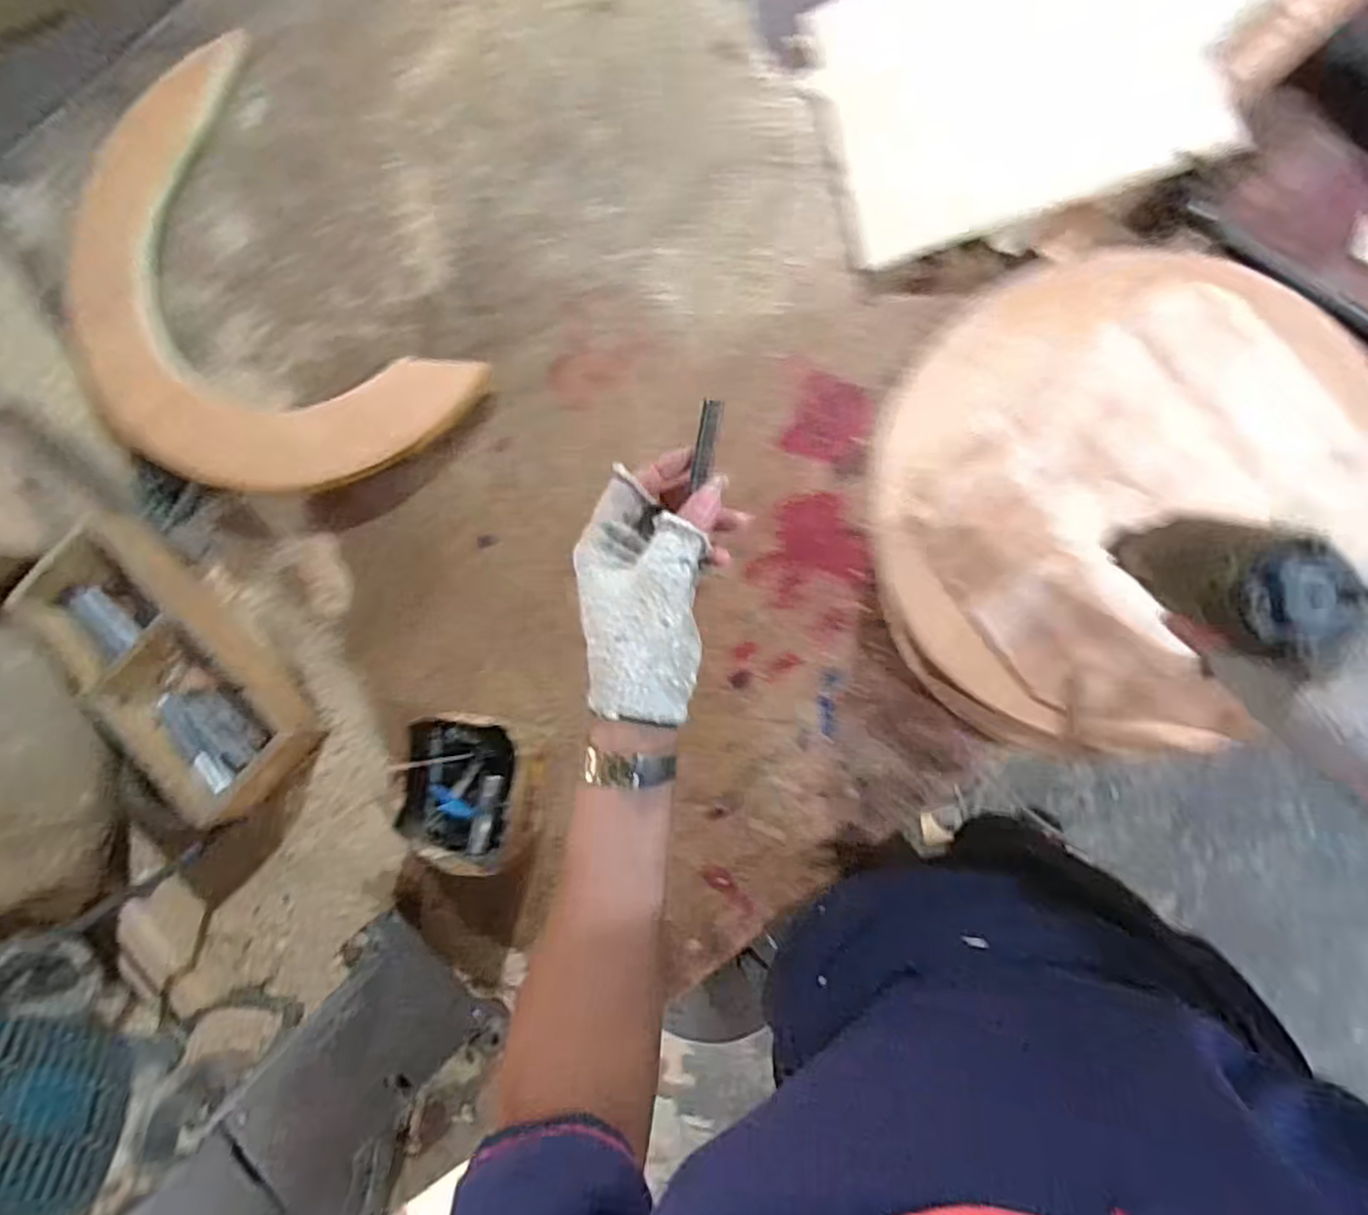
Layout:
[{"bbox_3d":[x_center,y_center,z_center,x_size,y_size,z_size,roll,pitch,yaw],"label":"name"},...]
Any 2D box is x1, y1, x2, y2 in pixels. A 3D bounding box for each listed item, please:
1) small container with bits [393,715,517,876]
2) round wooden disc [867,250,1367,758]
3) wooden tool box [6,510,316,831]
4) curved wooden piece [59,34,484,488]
[{"bbox_3d":[-0.192,0.156,0.652,0.104,0.072,0.130,9,88,6],"label":"small container with bits"},{"bbox_3d":[0.278,-0.074,0.491,0.299,0.033,0.322,0,87,6],"label":"round wooden disc"},{"bbox_3d":[-0.485,0.059,0.700,0.138,0.085,0.301,-43,84,2],"label":"wooden tool box"},{"bbox_3d":[-0.439,-0.296,0.711,0.315,0.024,0.445,-35,84,3],"label":"curved wooden piece"}]

